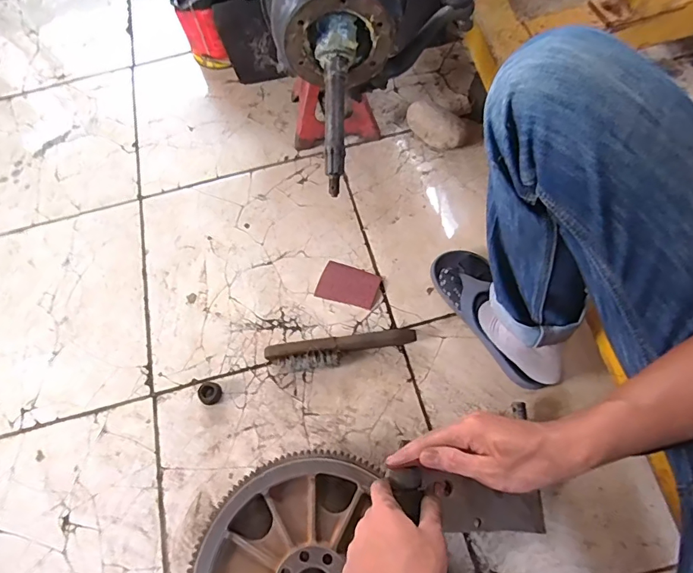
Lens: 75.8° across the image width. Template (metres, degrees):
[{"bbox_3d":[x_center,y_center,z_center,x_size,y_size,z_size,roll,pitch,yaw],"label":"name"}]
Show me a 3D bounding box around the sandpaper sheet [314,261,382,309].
[{"bbox_3d":[0.004,-0.003,0.777,0.101,0.004,0.071,16,66,12],"label":"sandpaper sheet"}]

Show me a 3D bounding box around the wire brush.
[{"bbox_3d":[-0.008,0.104,0.710,0.239,0.033,0.048,-7,65,0],"label":"wire brush"}]

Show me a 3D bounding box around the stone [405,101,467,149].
[{"bbox_3d":[0.178,-0.321,0.883,0.126,0.065,0.064,35,72,18],"label":"stone"}]

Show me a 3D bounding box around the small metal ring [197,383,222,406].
[{"bbox_3d":[-0.217,0.169,0.705,0.034,0.017,0.034,-2,65,4],"label":"small metal ring"}]

